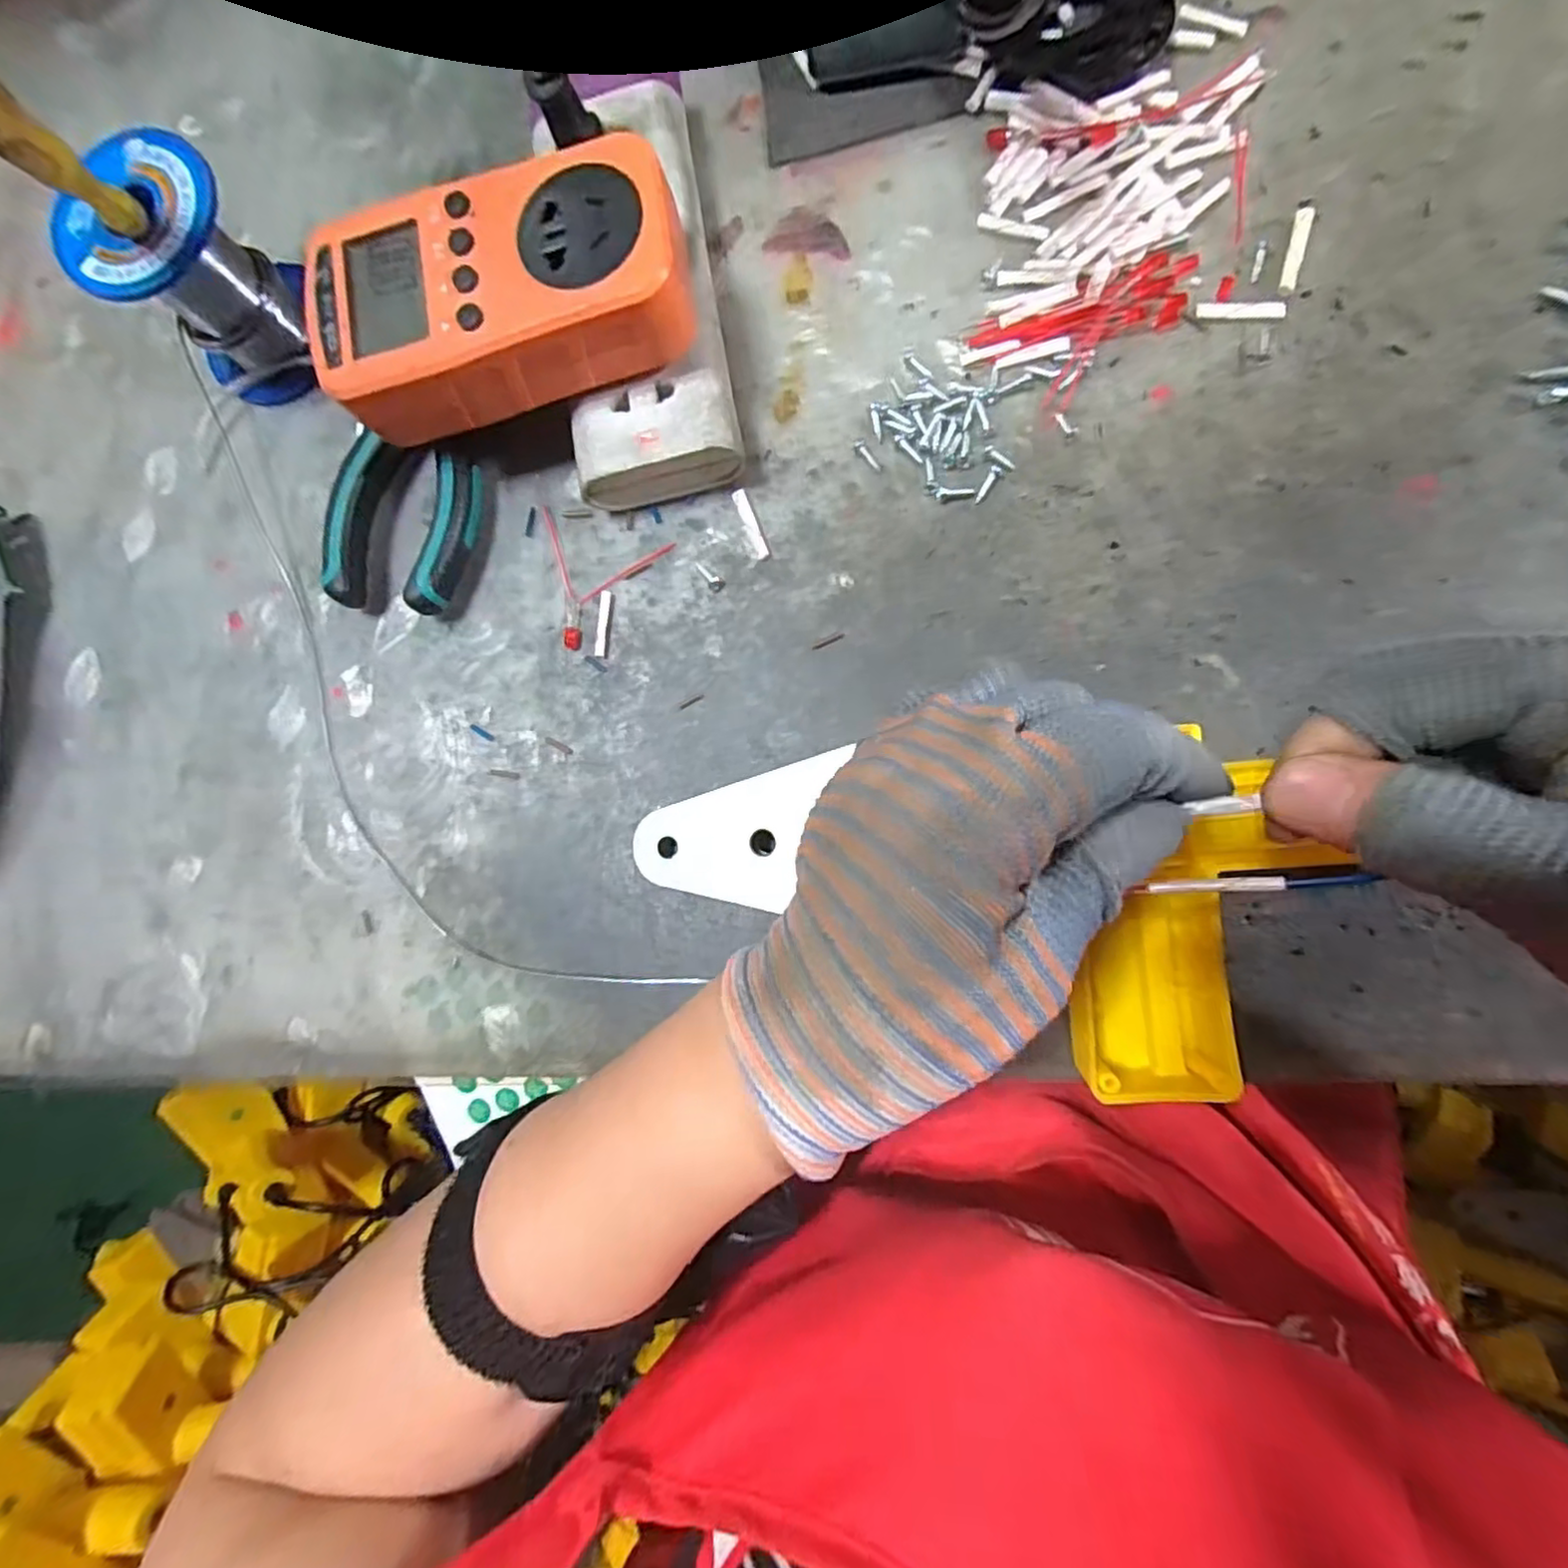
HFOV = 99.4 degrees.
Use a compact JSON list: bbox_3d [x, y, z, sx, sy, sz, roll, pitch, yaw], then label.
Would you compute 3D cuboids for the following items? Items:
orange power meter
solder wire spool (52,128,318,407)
[{"bbox_3d":[-0.096,-0.165,0.228,0.126,0.032,0.065,-10,84,7],"label":"orange power meter"},{"bbox_3d":[-0.232,-0.203,0.266,0.059,0.063,0.059,-1,86,7],"label":"solder wire spool"}]

